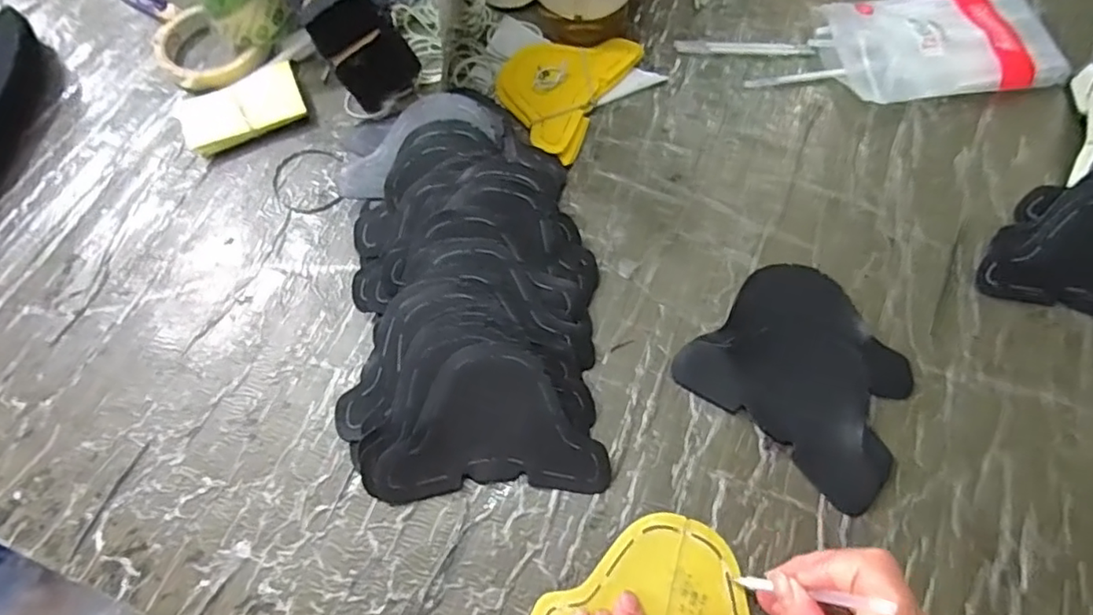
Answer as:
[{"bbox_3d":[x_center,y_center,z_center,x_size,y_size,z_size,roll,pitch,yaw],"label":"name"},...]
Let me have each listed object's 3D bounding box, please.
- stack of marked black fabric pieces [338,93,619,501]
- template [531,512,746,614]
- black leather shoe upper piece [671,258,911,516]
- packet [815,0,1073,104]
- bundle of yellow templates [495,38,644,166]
[{"bbox_3d":[-0.053,-0.018,0.401,0.160,0.047,0.270,-8,64,-1],"label":"stack of marked black fabric pieces"},{"bbox_3d":[0.063,0.158,0.328,0.124,0.004,0.086,16,66,10],"label":"template"},{"bbox_3d":[0.170,0.039,0.384,0.132,0.010,0.119,39,72,19],"label":"black leather shoe upper piece"},{"bbox_3d":[0.320,-0.218,0.494,0.173,0.030,0.110,-9,64,-2],"label":"packet"},{"bbox_3d":[0.009,-0.185,0.499,0.091,0.018,0.132,26,68,14],"label":"bundle of yellow templates"}]

